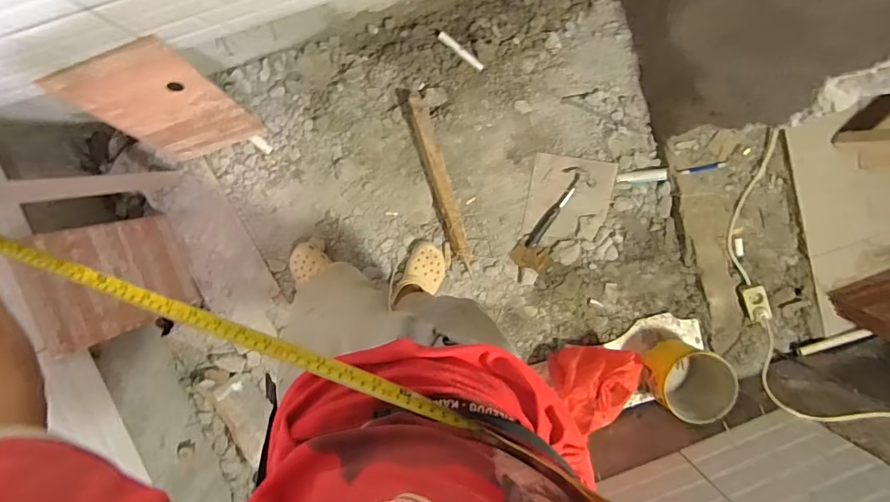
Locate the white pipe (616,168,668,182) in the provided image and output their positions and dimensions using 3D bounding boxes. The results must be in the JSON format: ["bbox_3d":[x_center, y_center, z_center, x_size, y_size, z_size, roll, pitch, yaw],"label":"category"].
[{"bbox_3d":[0.566,-0.216,1.359,0.134,0.027,0.032,-2,99,24],"label":"white pipe"}]

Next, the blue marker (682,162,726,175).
[{"bbox_3d":[0.735,-0.234,1.334,0.143,0.016,0.017,-11,99,-3],"label":"blue marker"}]

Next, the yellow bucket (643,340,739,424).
[{"bbox_3d":[0.664,0.349,1.324,0.218,0.209,0.183,19,96,-7],"label":"yellow bucket"}]

